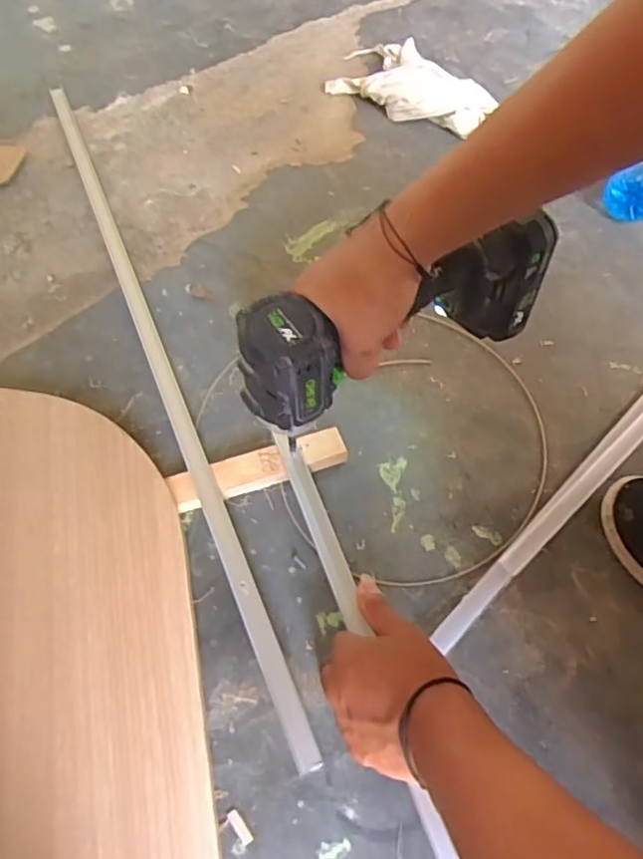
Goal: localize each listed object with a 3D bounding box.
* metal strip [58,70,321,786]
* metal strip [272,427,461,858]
[{"bbox_3d":[-0.174,-0.102,0.607,0.018,0.026,0.833,-20,62,-13],"label":"metal strip"},{"bbox_3d":[0.061,0.221,0.418,0.020,0.014,0.535,-17,61,-11],"label":"metal strip"}]

